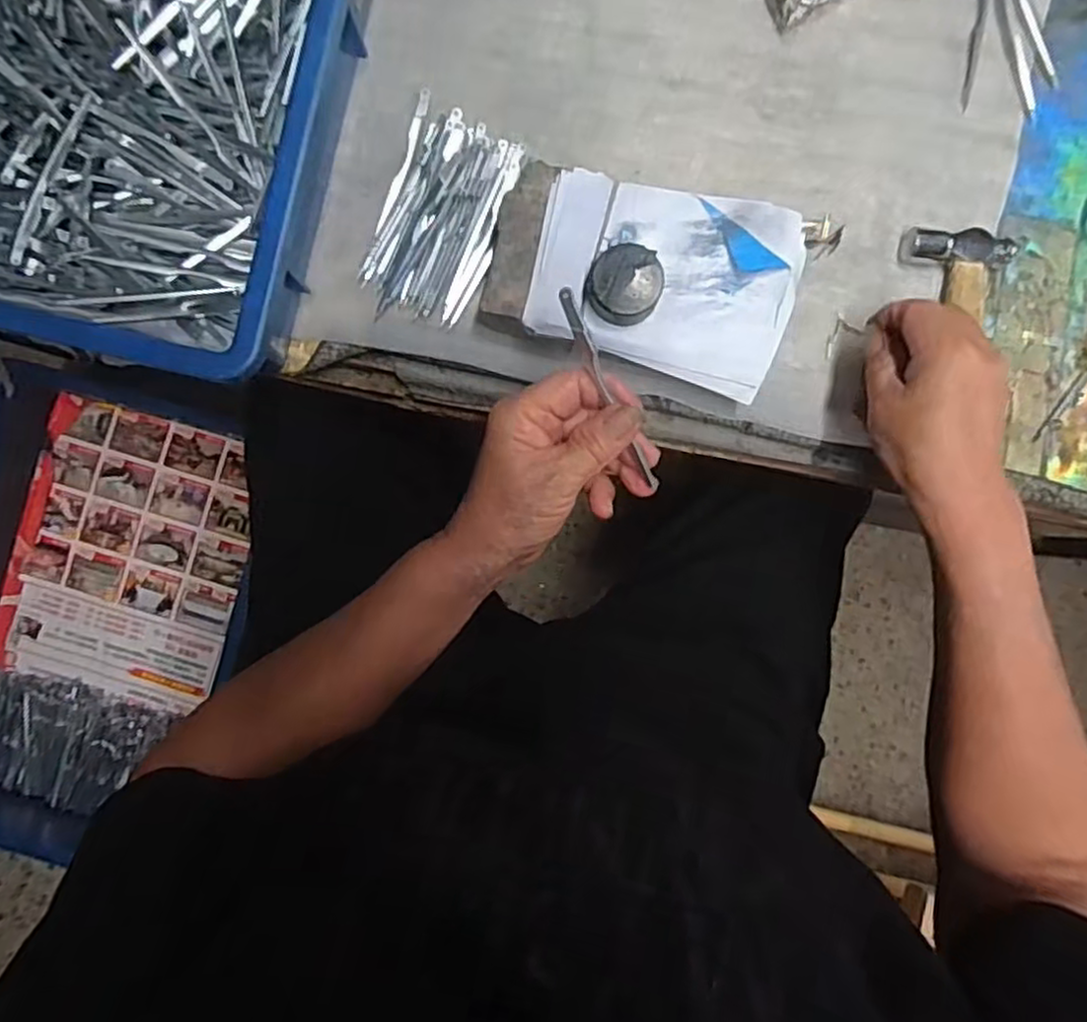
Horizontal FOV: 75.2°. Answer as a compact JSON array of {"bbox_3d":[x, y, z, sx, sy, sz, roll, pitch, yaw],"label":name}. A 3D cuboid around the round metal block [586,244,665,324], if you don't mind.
[{"bbox_3d":[0.044,-0.120,0.375,0.038,0.015,0.039,0,90,1],"label":"round metal block"}]

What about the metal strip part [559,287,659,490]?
[{"bbox_3d":[0.031,-0.057,0.335,0.007,0.004,0.103,-28,110,1],"label":"metal strip part"}]

